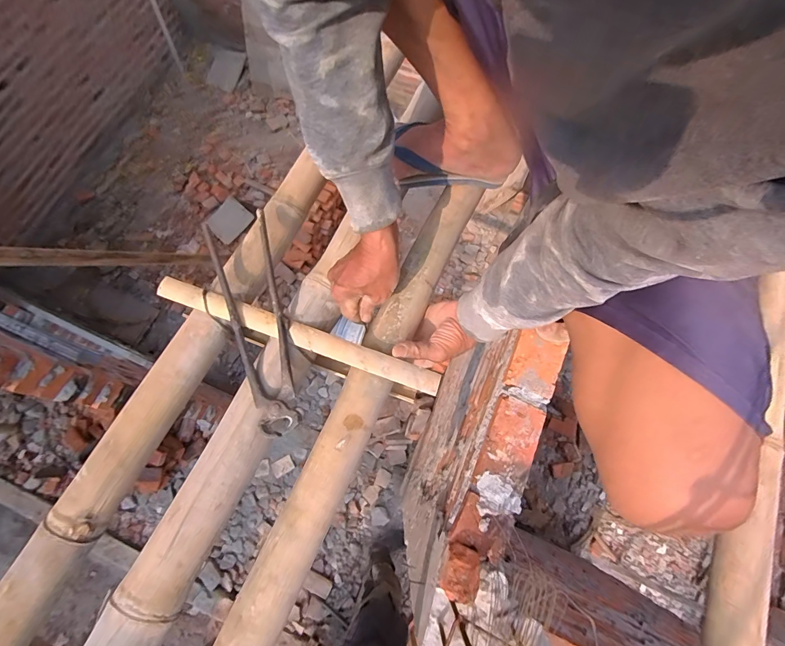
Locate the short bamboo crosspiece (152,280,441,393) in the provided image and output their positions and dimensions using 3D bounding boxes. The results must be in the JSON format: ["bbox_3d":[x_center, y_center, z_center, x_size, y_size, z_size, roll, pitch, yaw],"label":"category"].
[{"bbox_3d":[-0.131,0.011,0.487,0.393,0.030,0.029,20,74,6],"label":"short bamboo crosspiece"}]

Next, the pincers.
[{"bbox_3d":[-0.170,-0.008,0.482,0.077,0.017,0.292,-19,74,-6],"label":"pincers"}]

